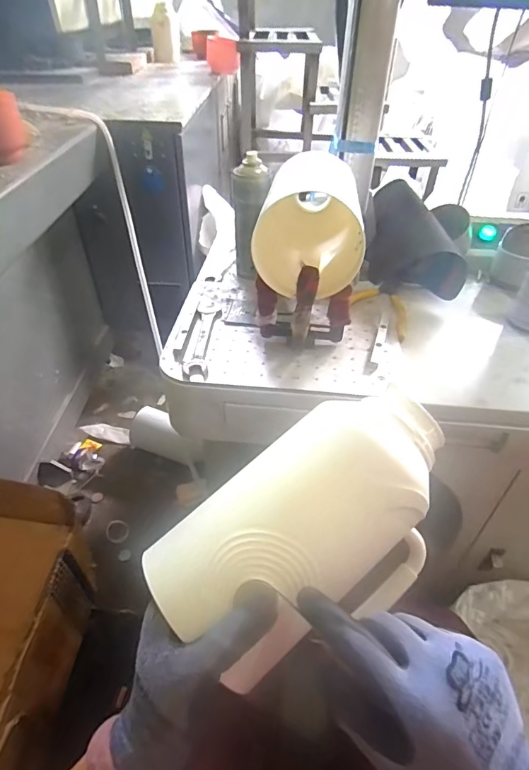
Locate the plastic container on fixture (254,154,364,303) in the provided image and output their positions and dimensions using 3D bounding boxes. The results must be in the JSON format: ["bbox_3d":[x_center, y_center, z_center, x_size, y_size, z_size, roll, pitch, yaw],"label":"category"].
[{"bbox_3d":[0.070,-0.240,0.613,0.128,0.128,0.237,6,43,6],"label":"plastic container on fixture"}]

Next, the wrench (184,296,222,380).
[{"bbox_3d":[-0.092,-0.080,0.669,0.036,0.005,0.202,2,43,1],"label":"wrench"}]

